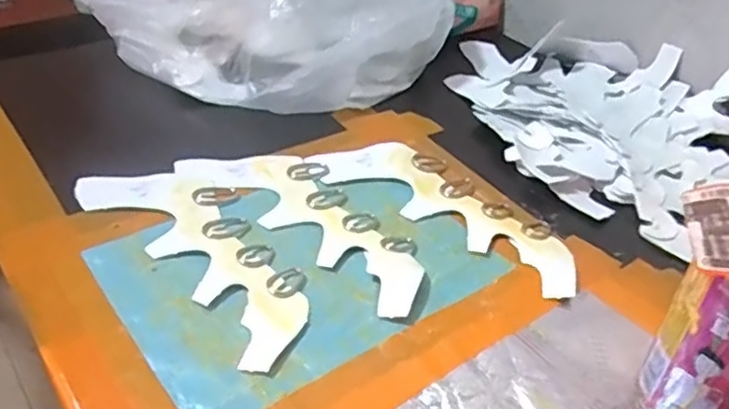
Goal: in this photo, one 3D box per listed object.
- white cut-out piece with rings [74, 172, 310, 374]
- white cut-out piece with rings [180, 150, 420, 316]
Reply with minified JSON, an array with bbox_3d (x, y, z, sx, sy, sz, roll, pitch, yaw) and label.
[{"bbox_3d":[-0.106,0.029,0.446,0.084,0.005,0.206,-25,46,-34],"label":"white cut-out piece with rings"},{"bbox_3d":[-0.035,0.006,0.490,0.214,0.008,0.087,30,42,29],"label":"white cut-out piece with rings"}]

